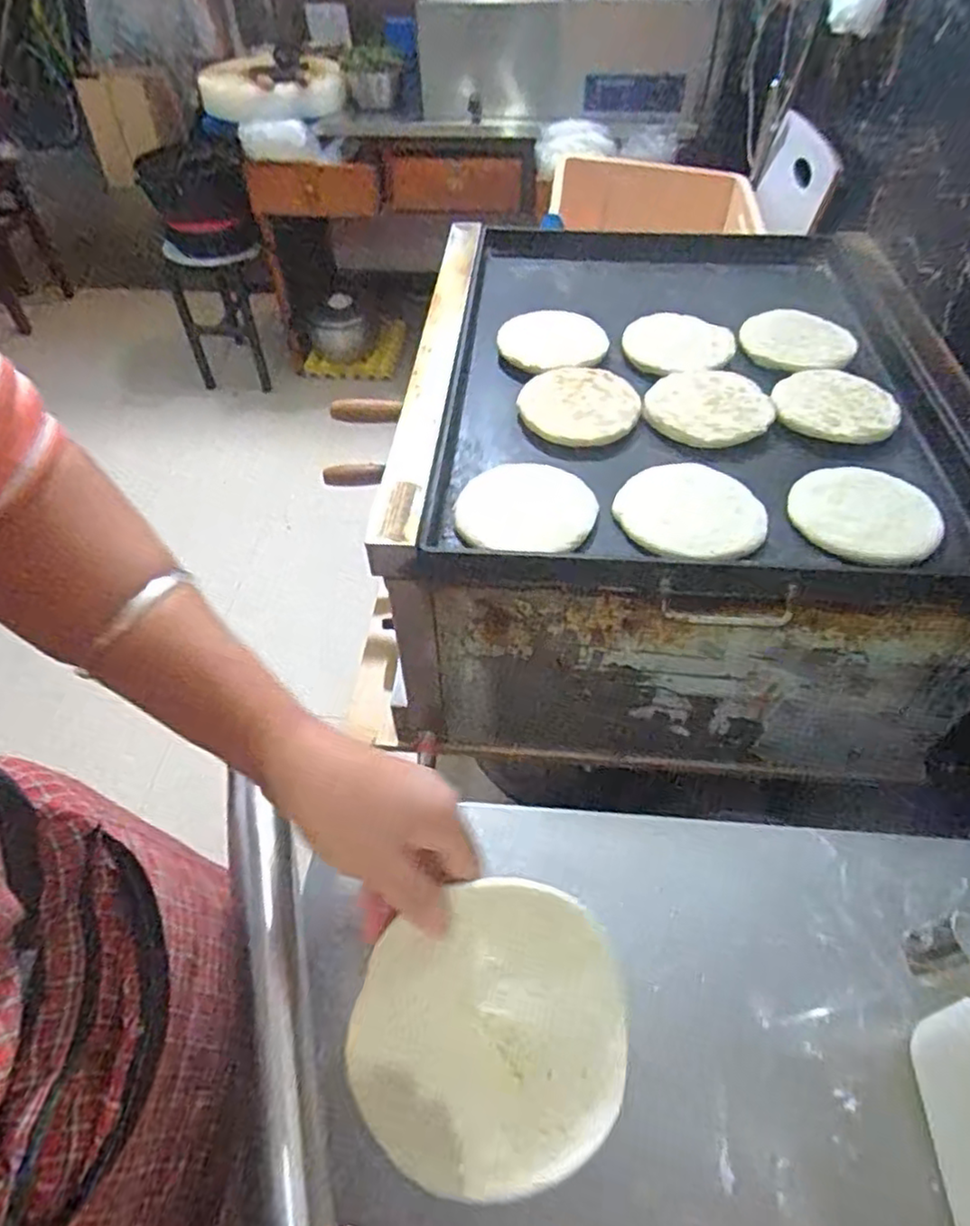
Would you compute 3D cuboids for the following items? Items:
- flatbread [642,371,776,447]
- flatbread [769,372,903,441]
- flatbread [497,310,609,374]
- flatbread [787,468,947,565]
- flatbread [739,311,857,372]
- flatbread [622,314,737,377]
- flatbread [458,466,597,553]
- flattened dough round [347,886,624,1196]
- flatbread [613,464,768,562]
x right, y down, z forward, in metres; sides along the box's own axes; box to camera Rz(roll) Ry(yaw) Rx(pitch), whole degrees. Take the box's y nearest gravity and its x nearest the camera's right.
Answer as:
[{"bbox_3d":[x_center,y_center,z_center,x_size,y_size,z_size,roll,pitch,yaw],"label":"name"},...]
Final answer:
[{"bbox_3d":[0.238,-0.220,0.723,0.136,0.011,0.136,-1,50,1],"label":"flatbread"},{"bbox_3d":[0.369,-0.225,0.719,0.115,0.015,0.117,9,51,9],"label":"flatbread"},{"bbox_3d":[0.080,-0.326,0.811,0.126,0.009,0.142,0,50,1],"label":"flatbread"},{"bbox_3d":[0.348,-0.093,0.620,0.124,0.008,0.124,-1,50,1],"label":"flatbread"},{"bbox_3d":[0.365,-0.320,0.809,0.132,0.024,0.132,-1,50,1],"label":"flatbread"},{"bbox_3d":[0.228,-0.322,0.801,0.127,0.006,0.138,-1,50,1],"label":"flatbread"},{"bbox_3d":[0.038,-0.099,0.630,0.124,0.022,0.109,10,51,9],"label":"flatbread"},{"bbox_3d":[0.003,0.207,0.336,0.131,0.009,0.138,1,79,-6],"label":"flattened dough round"},{"bbox_3d":[0.189,-0.093,0.622,0.128,0.011,0.121,-1,50,1],"label":"flatbread"}]

